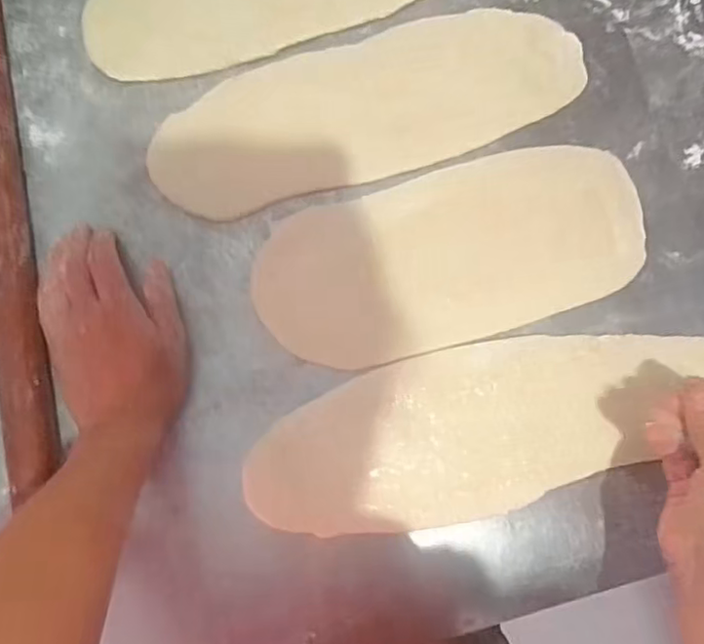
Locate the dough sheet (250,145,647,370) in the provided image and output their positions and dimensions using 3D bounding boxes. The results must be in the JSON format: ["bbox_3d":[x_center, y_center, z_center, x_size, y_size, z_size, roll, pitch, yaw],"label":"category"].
[{"bbox_3d":[0.077,-0.050,0.446,0.289,0.007,0.124,-16,83,-6],"label":"dough sheet"}]

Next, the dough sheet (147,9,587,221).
[{"bbox_3d":[0.016,-0.166,0.459,0.329,0.008,0.107,-18,83,-6],"label":"dough sheet"}]

